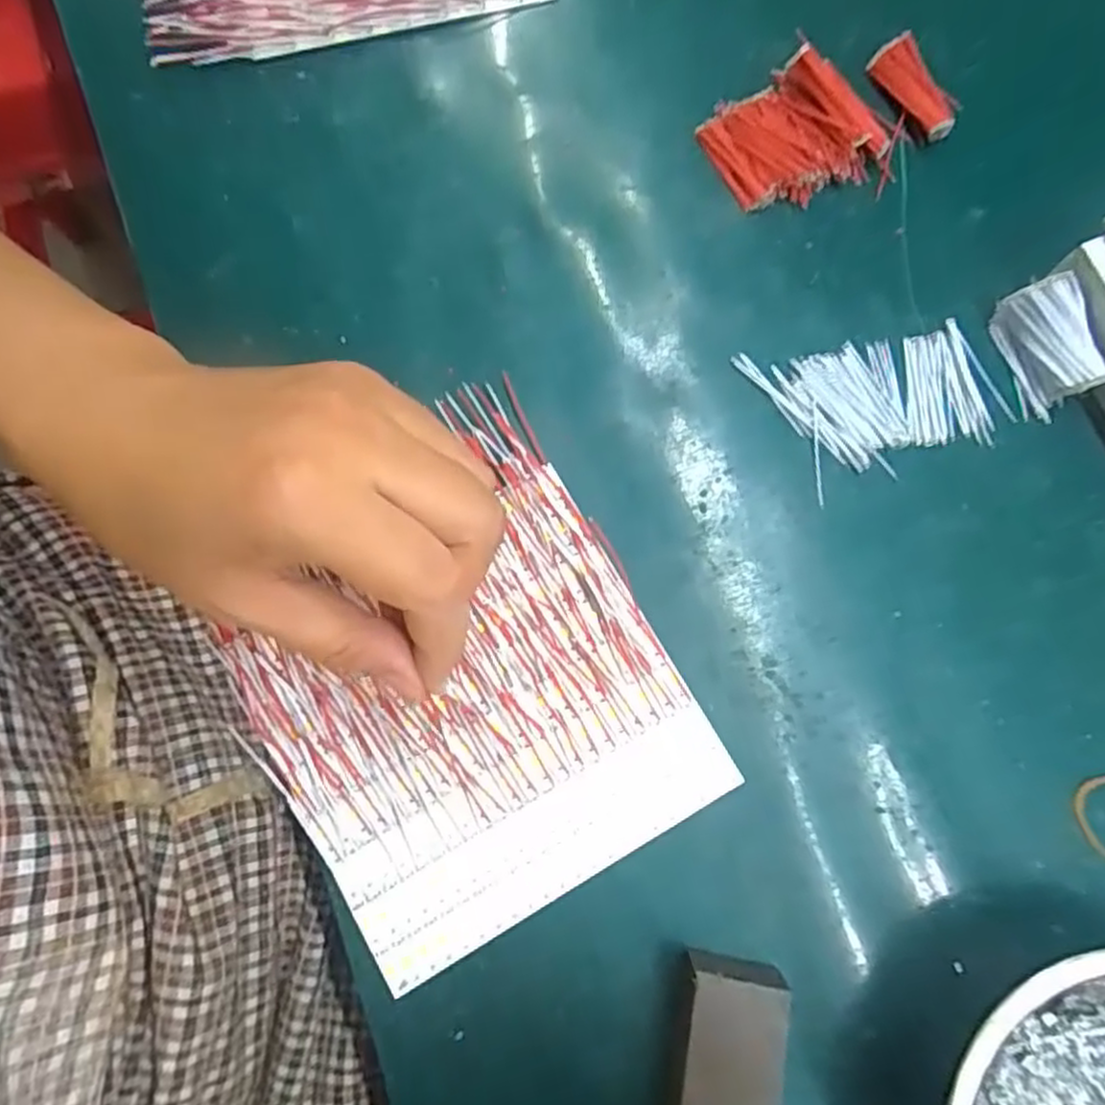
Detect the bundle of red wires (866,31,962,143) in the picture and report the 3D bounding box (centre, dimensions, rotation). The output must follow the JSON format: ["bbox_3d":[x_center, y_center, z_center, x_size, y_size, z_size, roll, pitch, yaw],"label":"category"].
[{"bbox_3d":[0.156,-0.199,0.323,0.017,0.012,0.047,-27,79,-5],"label":"bundle of red wires"}]

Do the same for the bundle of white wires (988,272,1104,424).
[{"bbox_3d":[0.193,-0.080,0.291,0.020,0.024,0.046,-18,79,-3],"label":"bundle of white wires"}]

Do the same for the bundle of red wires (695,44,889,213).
[{"bbox_3d":[0.102,-0.177,0.316,0.063,0.019,0.055,-28,79,-5],"label":"bundle of red wires"}]

